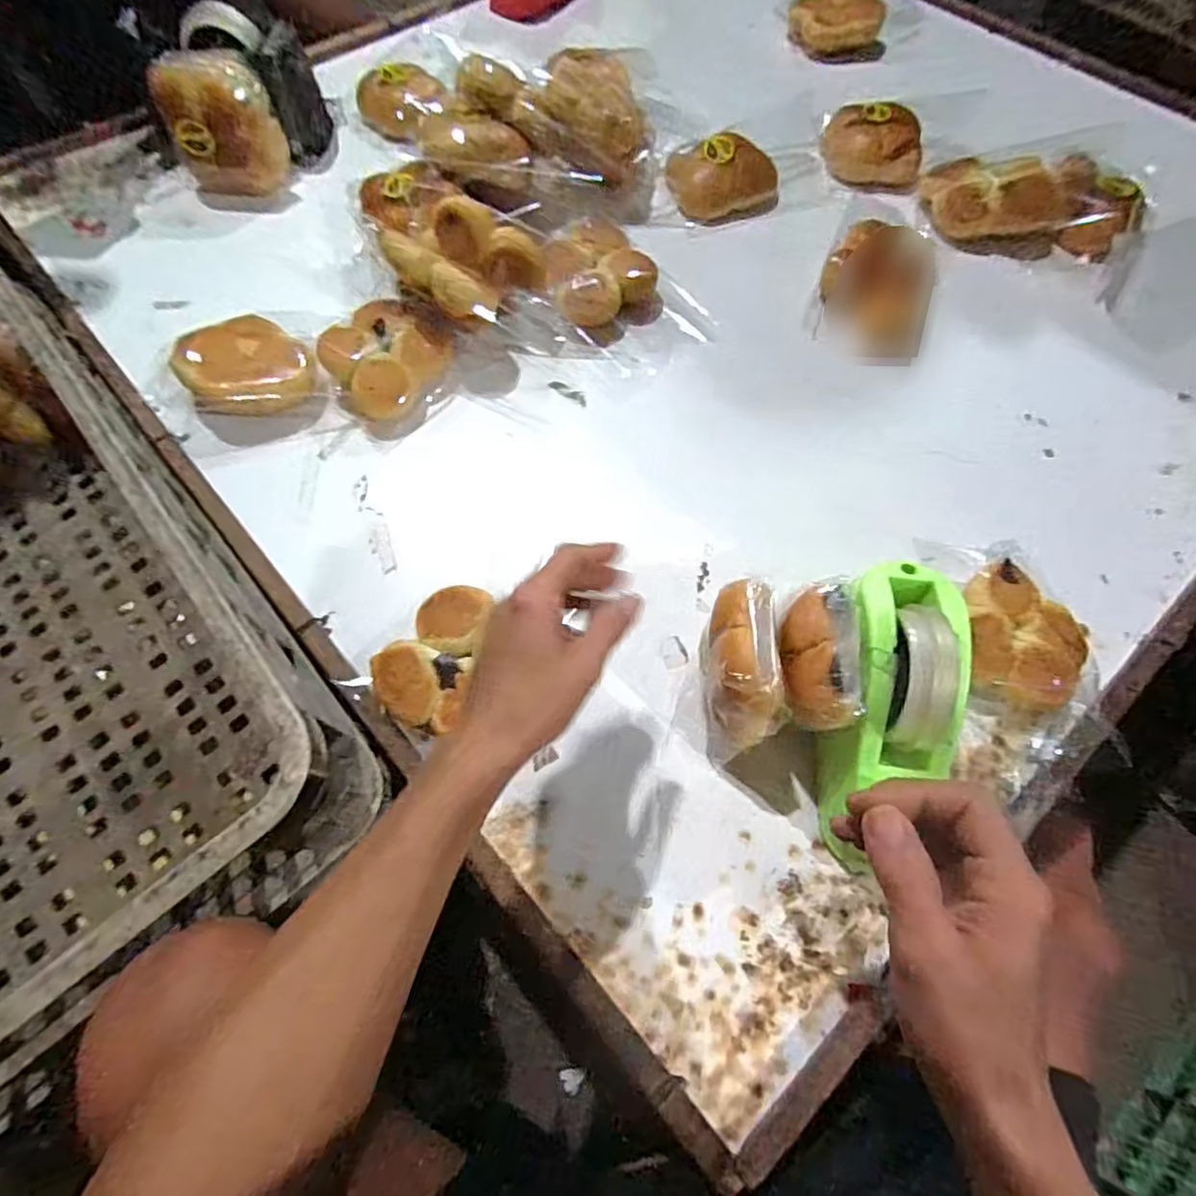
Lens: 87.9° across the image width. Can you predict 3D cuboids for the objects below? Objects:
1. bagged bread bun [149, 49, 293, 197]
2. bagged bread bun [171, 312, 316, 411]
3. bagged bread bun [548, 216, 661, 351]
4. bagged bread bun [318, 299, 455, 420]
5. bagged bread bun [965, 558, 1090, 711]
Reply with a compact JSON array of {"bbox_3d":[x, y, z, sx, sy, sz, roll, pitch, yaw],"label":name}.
[{"bbox_3d":[-0.399,-0.500,0.677,0.114,0.118,0.069,-25,69,-11],"label":"bagged bread bun"},{"bbox_3d":[-0.332,-0.219,0.587,0.111,0.057,0.096,-28,69,-12],"label":"bagged bread bun"},{"bbox_3d":[0.006,-0.329,0.639,0.116,0.047,0.136,-7,66,-4],"label":"bagged bread bun"},{"bbox_3d":[-0.201,-0.230,0.599,0.093,0.052,0.115,37,71,14],"label":"bagged bread bun"},{"bbox_3d":[0.335,0.034,0.502,0.096,0.039,0.118,23,69,9],"label":"bagged bread bun"}]

